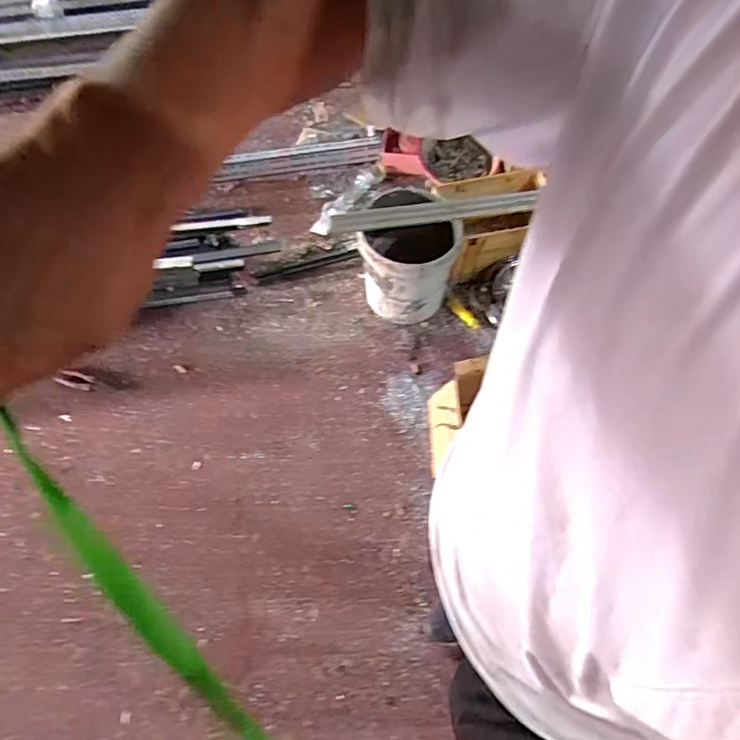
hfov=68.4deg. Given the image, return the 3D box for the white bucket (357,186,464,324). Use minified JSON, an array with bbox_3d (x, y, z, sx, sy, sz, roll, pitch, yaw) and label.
[{"bbox_3d":[0.121,-0.335,1.637,0.271,0.337,0.317,9,61,7],"label":"white bucket"}]

